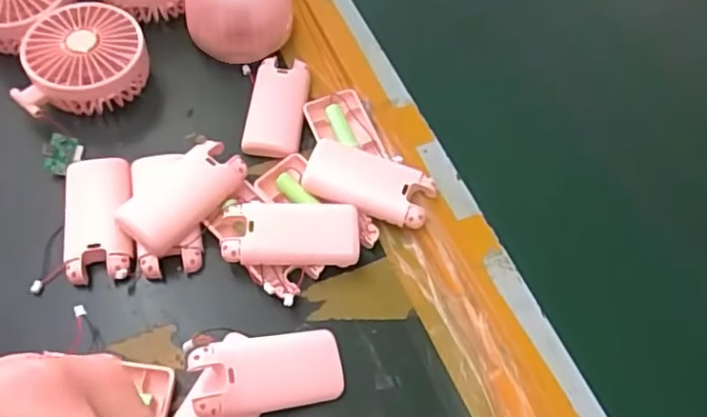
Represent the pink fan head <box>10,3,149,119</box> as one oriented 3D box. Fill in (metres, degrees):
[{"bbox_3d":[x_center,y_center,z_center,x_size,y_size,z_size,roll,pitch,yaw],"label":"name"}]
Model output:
[{"bbox_3d":[-0.215,-0.116,0.473,0.100,0.045,0.086,-14,63,-12],"label":"pink fan head"}]

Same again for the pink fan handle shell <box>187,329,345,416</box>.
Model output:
[{"bbox_3d":[-0.051,0.101,0.369,0.097,0.013,0.045,0,72,-30],"label":"pink fan handle shell"}]

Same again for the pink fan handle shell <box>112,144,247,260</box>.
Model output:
[{"bbox_3d":[-0.120,-0.008,0.430,0.042,0.024,0.091,34,64,14],"label":"pink fan handle shell"}]

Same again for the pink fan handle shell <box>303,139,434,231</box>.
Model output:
[{"bbox_3d":[0.010,-0.019,0.444,0.096,0.016,0.044,22,62,8],"label":"pink fan handle shell"}]

